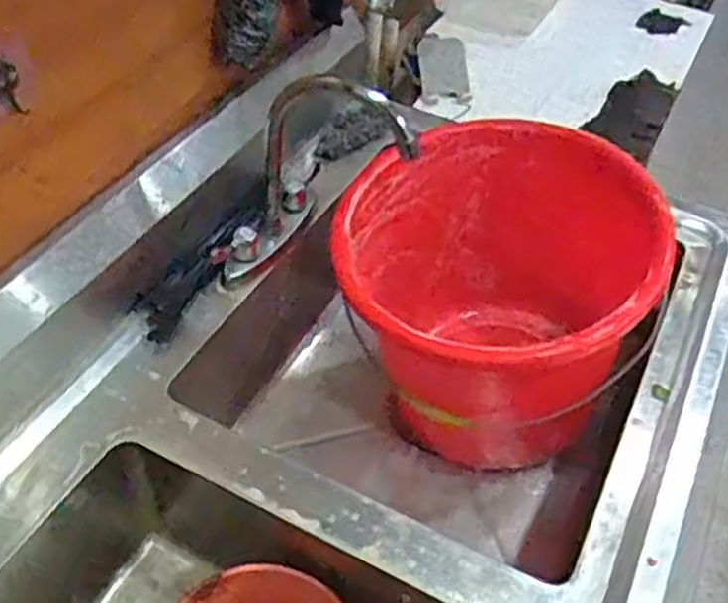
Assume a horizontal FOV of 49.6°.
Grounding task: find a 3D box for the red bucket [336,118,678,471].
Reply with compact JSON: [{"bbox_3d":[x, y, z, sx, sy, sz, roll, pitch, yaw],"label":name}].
[{"bbox_3d":[0.131,0.011,0.866,0.308,0.300,0.313,3,46,-3],"label":"red bucket"}]

